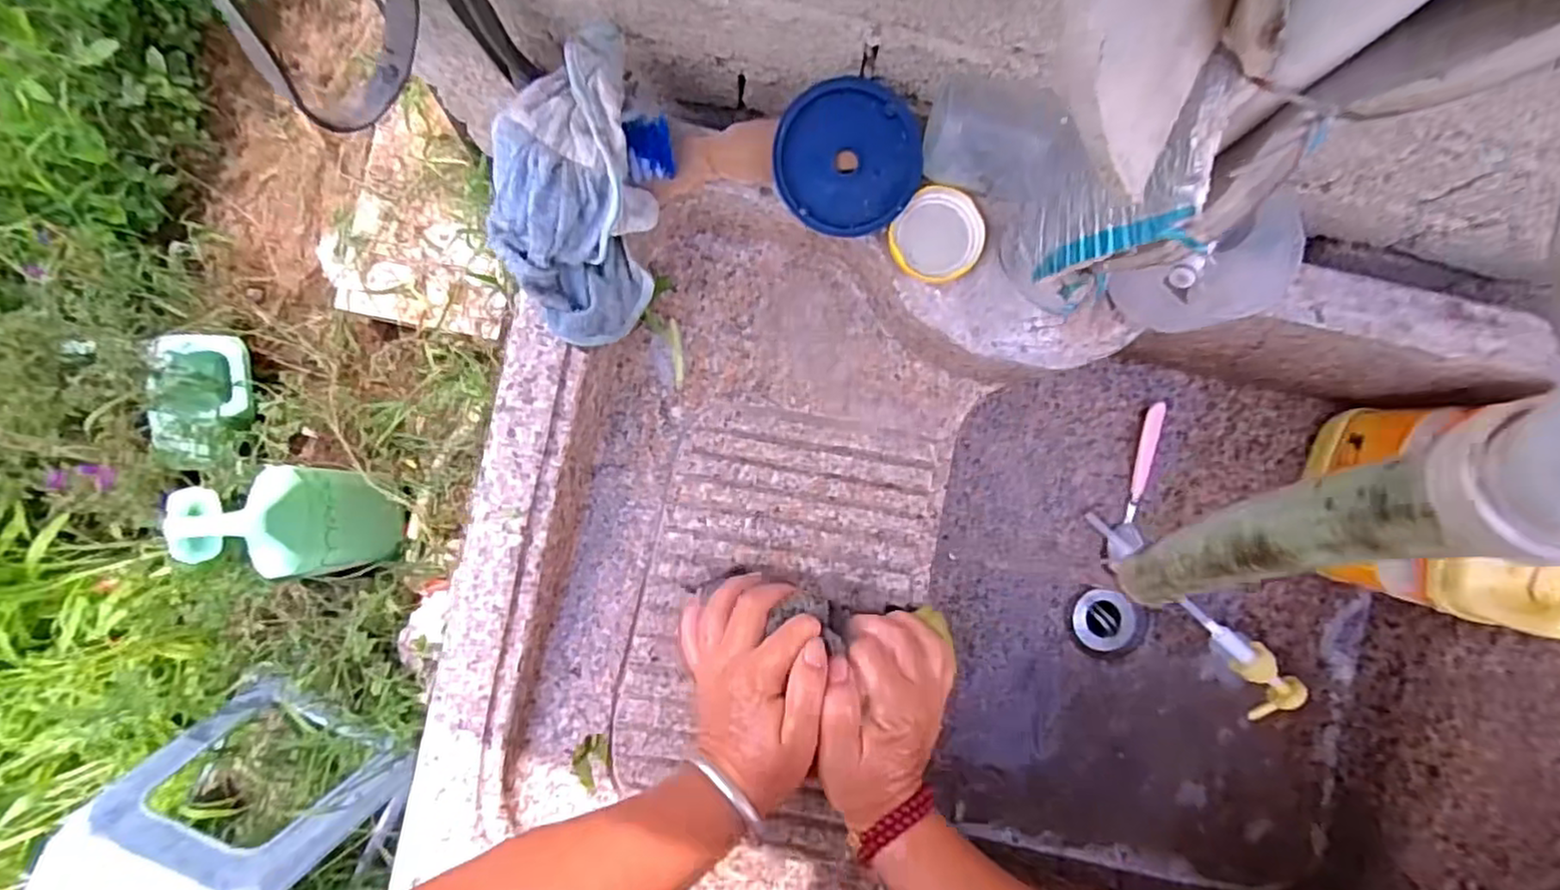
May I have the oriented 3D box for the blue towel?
[{"bbox_3d":[-0.126,-0.156,0.414,0.096,0.079,0.177,-8,88,1],"label":"blue towel"}]

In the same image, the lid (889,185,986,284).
[{"bbox_3d":[0.101,-0.132,0.421,0.055,0.006,0.058,0,88,1],"label":"lid"}]

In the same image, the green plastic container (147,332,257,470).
[{"bbox_3d":[-0.989,-0.071,1.136,0.090,0.135,0.242,-7,83,43],"label":"green plastic container"}]

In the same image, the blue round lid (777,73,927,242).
[{"bbox_3d":[0.042,-0.178,0.412,0.088,0.011,0.089,-1,103,-4],"label":"blue round lid"}]

